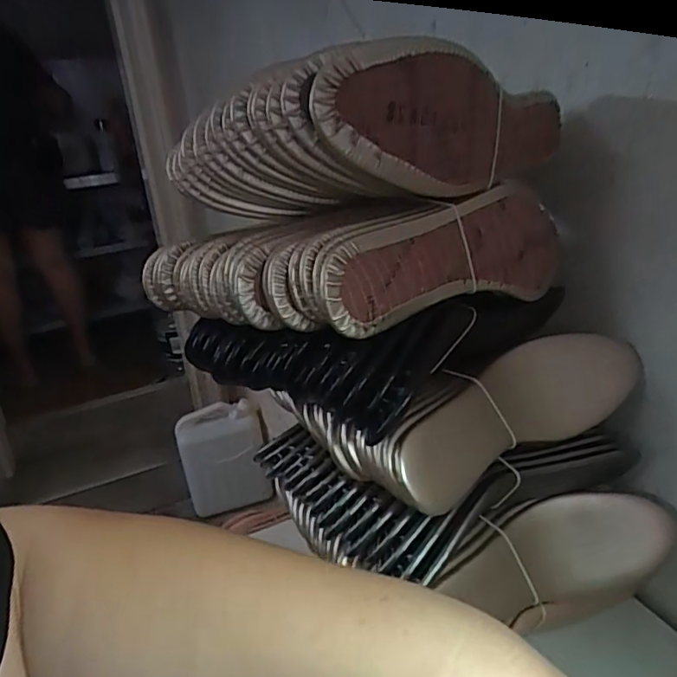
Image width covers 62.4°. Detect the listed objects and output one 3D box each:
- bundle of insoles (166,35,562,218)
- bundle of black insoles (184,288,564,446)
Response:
[{"bbox_3d":[0.019,-0.139,0.377,0.200,0.080,0.204,15,30,42],"label":"bundle of insoles"},{"bbox_3d":[0.026,-0.011,0.431,0.214,0.072,0.227,-24,28,-37],"label":"bundle of black insoles"}]

